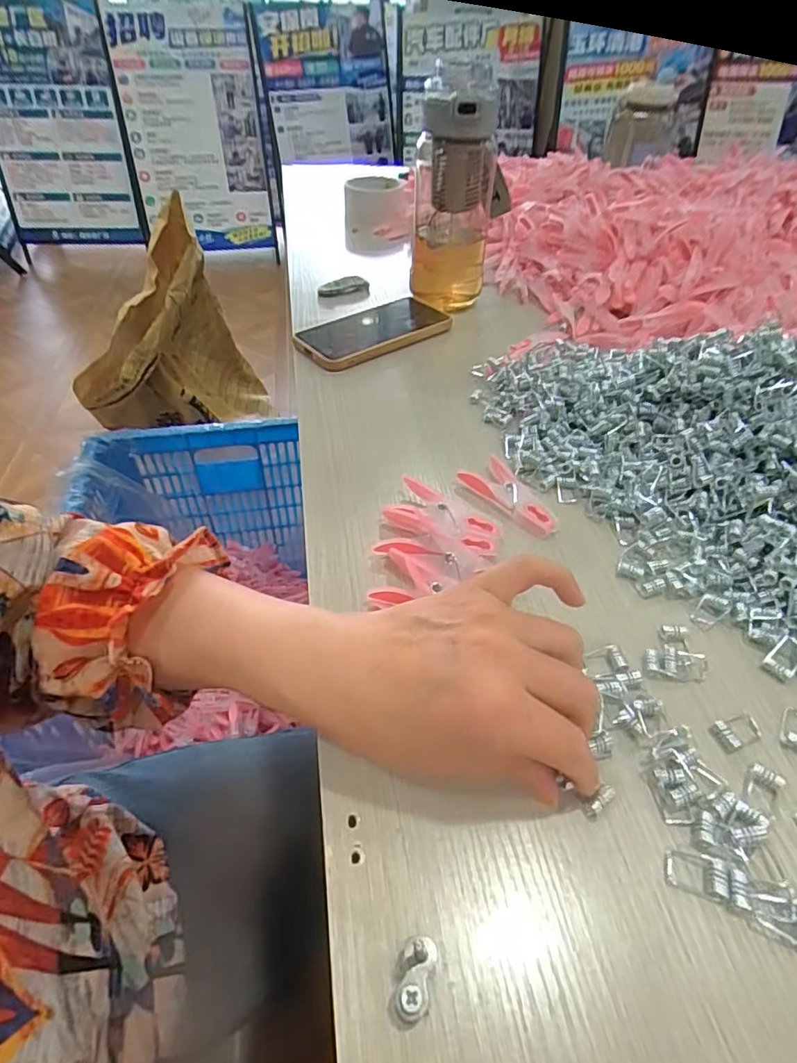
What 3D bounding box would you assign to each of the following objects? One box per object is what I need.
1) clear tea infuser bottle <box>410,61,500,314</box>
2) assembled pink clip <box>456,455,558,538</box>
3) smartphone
[{"bbox_3d":[0.057,-0.358,0.574,0.082,0.192,0.099,2,45,0],"label":"clear tea infuser bottle"},{"bbox_3d":[0.079,-0.026,0.379,0.034,0.009,0.076,-25,51,-24],"label":"assembled pink clip"},{"bbox_3d":[-0.024,-0.211,0.562,0.164,0.008,0.083,-24,51,-24],"label":"smartphone"}]

